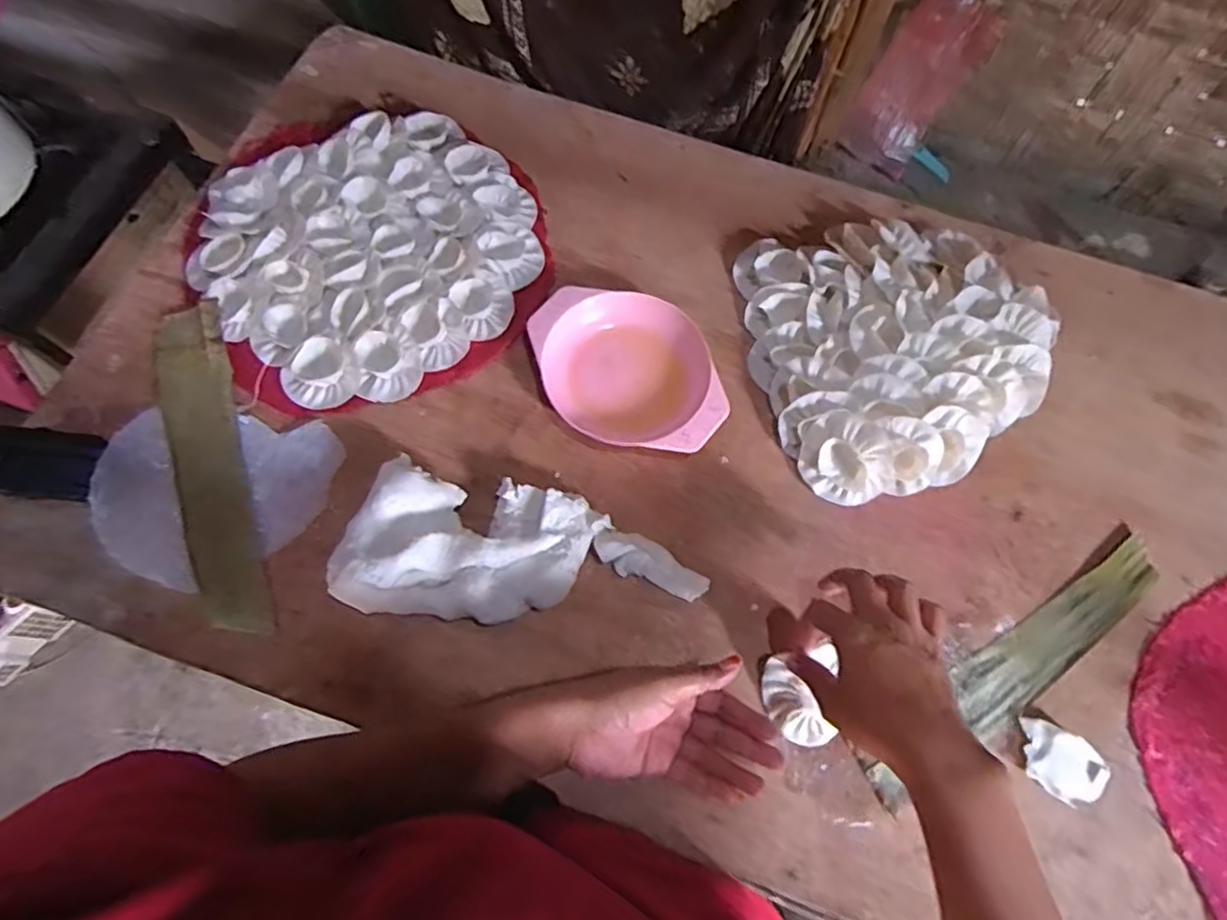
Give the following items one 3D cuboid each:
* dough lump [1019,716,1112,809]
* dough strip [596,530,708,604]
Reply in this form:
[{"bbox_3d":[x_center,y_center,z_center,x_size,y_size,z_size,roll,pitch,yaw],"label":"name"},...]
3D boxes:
[{"bbox_3d":[0.339,0.230,0.505,0.069,0.011,0.045,30,71,10],"label":"dough lump"},{"bbox_3d":[0.031,0.085,0.547,0.096,0.018,0.035,26,71,9],"label":"dough strip"}]

